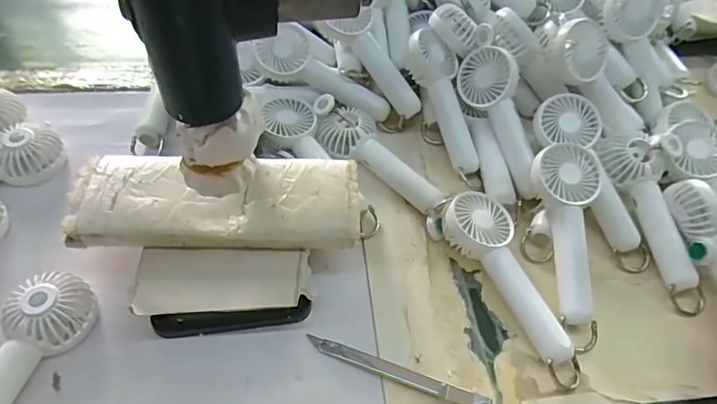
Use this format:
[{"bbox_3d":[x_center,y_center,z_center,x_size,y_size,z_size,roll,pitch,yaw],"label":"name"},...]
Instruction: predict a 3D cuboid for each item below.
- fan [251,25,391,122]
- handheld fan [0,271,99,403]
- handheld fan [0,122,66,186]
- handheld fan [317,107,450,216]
[{"bbox_3d":[-0.033,-0.126,0.494,0.142,0.027,0.050,28,53,-8],"label":"fan"},{"bbox_3d":[-0.237,0.118,0.320,0.050,0.036,0.162,18,53,9],"label":"handheld fan"},{"bbox_3d":[-0.324,-0.022,0.399,0.150,0.028,0.045,-28,60,-24],"label":"handheld fan"},{"bbox_3d":[0.026,-0.038,0.461,0.141,0.029,0.052,32,56,19],"label":"handheld fan"}]

